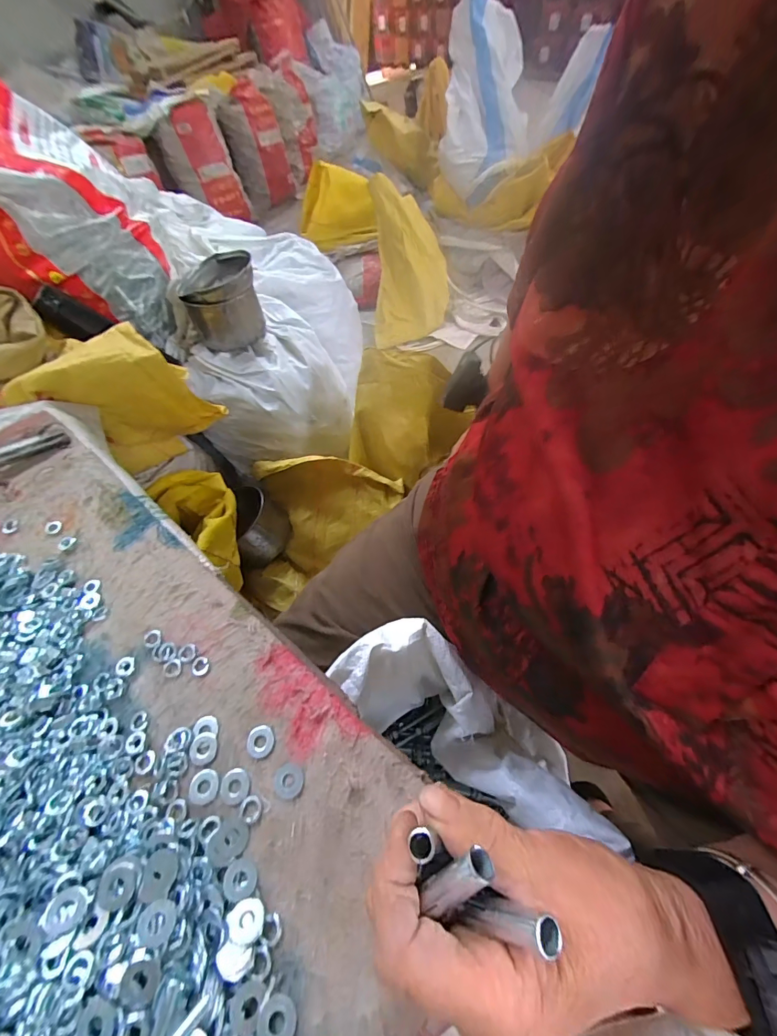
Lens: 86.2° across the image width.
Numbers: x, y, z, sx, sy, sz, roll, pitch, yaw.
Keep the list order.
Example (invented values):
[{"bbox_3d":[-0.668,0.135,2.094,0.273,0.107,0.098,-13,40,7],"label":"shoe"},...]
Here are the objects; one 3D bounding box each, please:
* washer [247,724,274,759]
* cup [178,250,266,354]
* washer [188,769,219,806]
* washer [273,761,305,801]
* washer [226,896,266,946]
[{"bbox_3d":[-0.085,0.147,0.273,0.018,0.004,0.019,-6,54,1],"label":"washer"},{"bbox_3d":[-0.315,-0.411,0.802,0.128,0.124,0.128,-15,55,-6],"label":"cup"},{"bbox_3d":[-0.117,0.169,0.261,0.019,0.004,0.019,-8,54,-1],"label":"washer"},{"bbox_3d":[-0.063,0.165,0.260,0.018,0.004,0.019,-6,54,1],"label":"washer"},{"bbox_3d":[-0.077,0.217,0.224,0.020,0.004,0.017,-8,54,0],"label":"washer"}]

